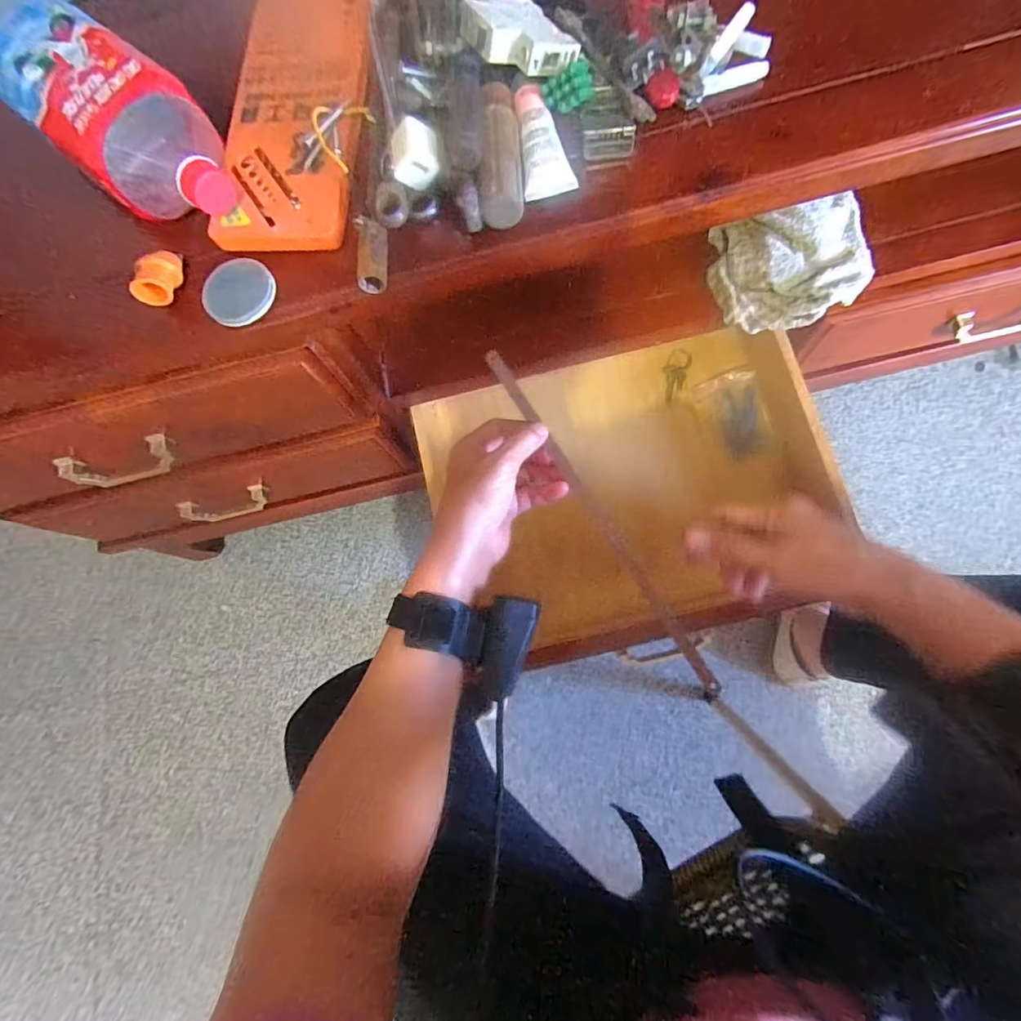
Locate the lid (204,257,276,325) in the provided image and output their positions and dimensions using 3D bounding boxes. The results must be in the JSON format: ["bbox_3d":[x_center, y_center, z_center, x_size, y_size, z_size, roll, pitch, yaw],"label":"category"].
[{"bbox_3d":[-0.204,-0.164,0.377,0.052,0.010,0.052,-2,75,6],"label":"lid"}]

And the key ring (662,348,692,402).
[{"bbox_3d":[0.215,-0.179,0.662,0.031,0.004,0.072,19,78,11],"label":"key ring"}]

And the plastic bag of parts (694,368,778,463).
[{"bbox_3d":[0.287,-0.120,0.639,0.072,0.018,0.114,-15,74,3],"label":"plastic bag of parts"}]

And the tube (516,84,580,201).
[{"bbox_3d":[0.020,-0.267,0.364,0.035,0.014,0.081,-14,74,3],"label":"tube"}]

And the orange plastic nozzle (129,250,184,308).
[{"bbox_3d":[-0.262,-0.174,0.374,0.025,0.019,0.043,26,80,13],"label":"orange plastic nozzle"}]

